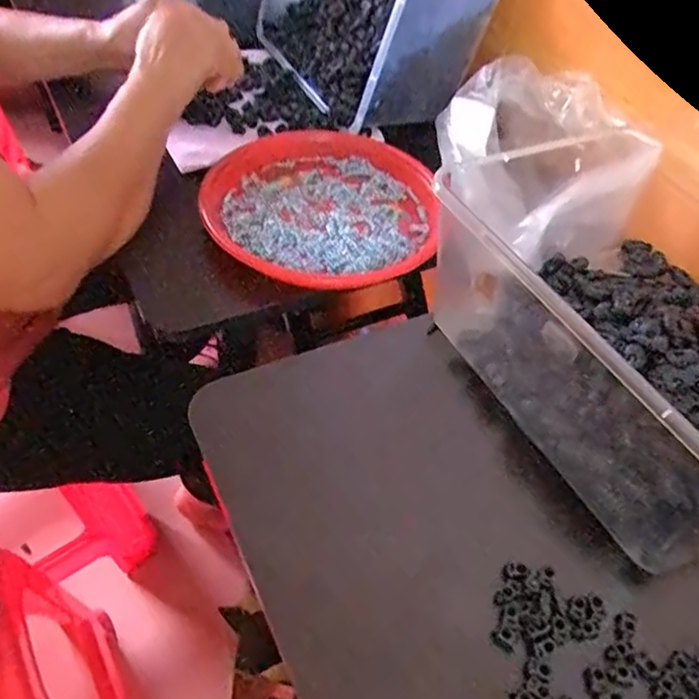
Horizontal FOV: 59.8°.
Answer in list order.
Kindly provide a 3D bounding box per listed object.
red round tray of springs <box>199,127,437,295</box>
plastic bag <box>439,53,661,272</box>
[{"bbox_3d":[-0.016,-0.151,0.619,0.230,0.028,0.231,3,49,-4],"label":"red round tray of springs"},{"bbox_3d":[0.185,-0.195,0.612,0.173,0.099,0.220,-9,51,-14],"label":"plastic bag"}]

